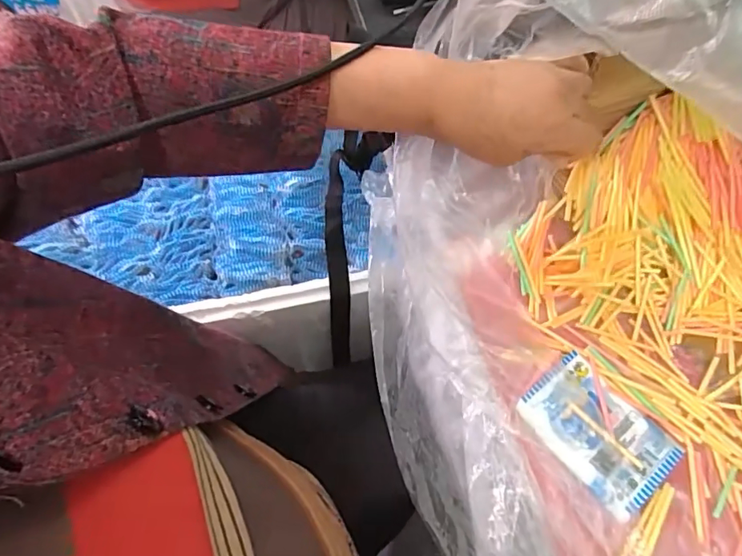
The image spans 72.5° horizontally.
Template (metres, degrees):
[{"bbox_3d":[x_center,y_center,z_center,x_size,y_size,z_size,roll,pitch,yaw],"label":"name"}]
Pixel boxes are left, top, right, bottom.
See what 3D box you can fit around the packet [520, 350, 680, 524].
[{"bbox_3d":[0.167,0.108,0.369,0.075,0.012,0.102,-34,65,-18],"label":"packet"}]

